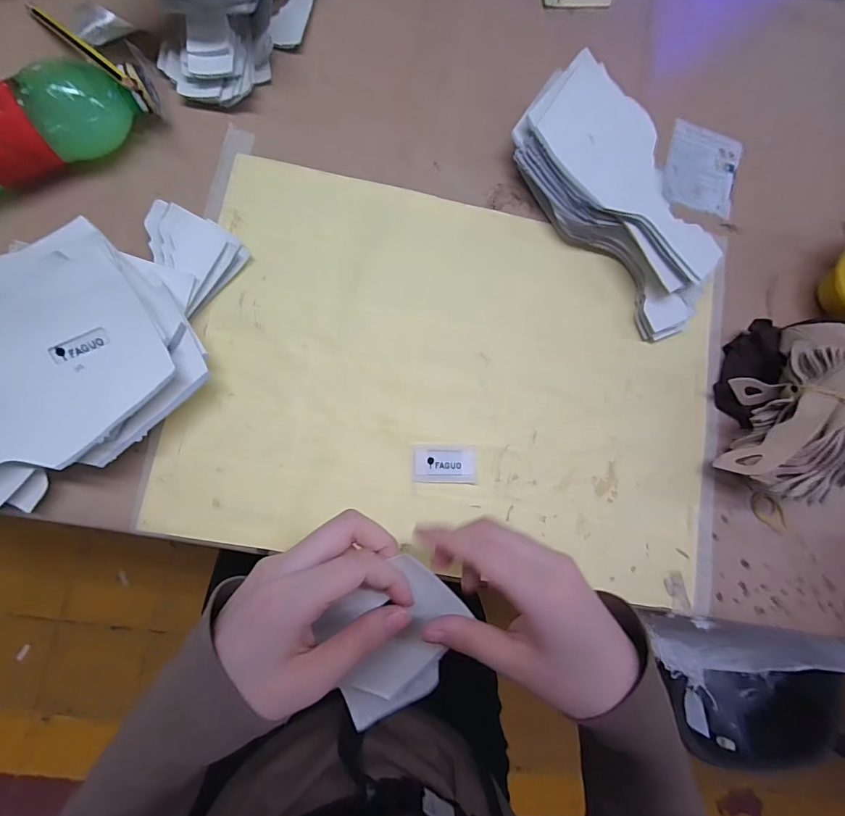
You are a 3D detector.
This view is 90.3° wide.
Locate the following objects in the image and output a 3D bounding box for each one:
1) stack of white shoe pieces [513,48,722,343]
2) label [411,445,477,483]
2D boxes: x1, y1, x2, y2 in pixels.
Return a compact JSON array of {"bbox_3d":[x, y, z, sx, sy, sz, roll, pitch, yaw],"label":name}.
[{"bbox_3d":[0.175,-0.179,0.368,0.107,0.048,0.229,-41,89,-10],"label":"stack of white shoe pieces"},{"bbox_3d":[0.019,0.045,0.341,0.053,0.004,0.031,1,83,-6],"label":"label"}]

